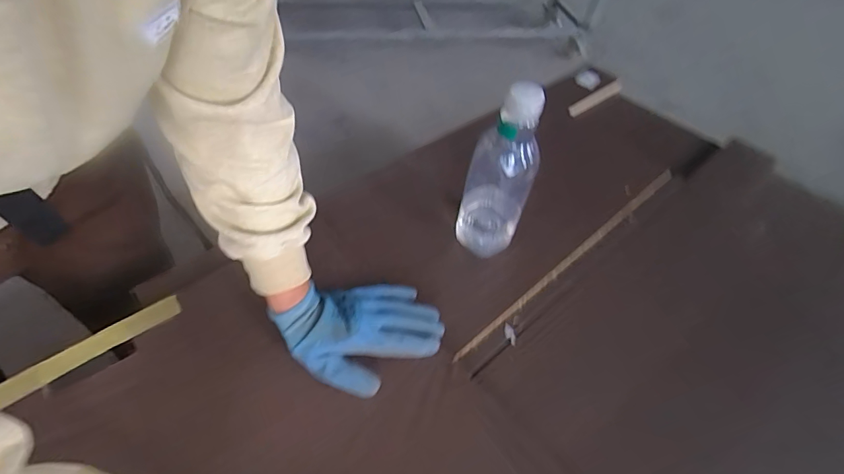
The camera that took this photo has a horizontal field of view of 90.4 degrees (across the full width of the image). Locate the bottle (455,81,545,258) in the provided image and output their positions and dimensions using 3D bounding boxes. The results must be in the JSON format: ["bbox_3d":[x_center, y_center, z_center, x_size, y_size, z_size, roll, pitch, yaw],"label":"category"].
[{"bbox_3d":[0.101,-0.082,0.549,0.085,0.238,0.086,16,51,8],"label":"bottle"}]

